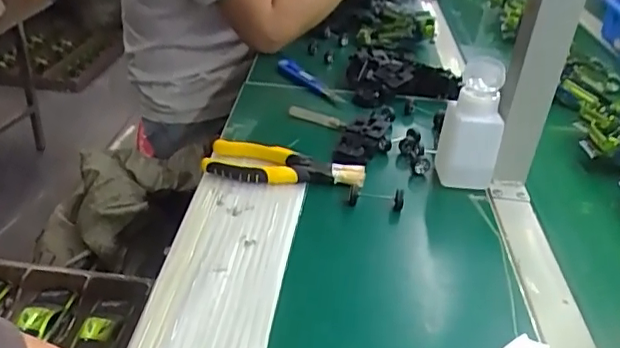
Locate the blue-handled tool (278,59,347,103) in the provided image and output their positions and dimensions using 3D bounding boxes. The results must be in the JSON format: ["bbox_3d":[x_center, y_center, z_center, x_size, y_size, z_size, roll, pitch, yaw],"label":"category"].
[{"bbox_3d":[-0.004,-0.141,0.852,0.033,0.020,0.165,-15,38,-28],"label":"blue-handled tool"}]

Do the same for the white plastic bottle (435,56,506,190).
[{"bbox_3d":[0.175,-0.054,0.617,0.059,0.130,0.067,10,33,7],"label":"white plastic bottle"}]

